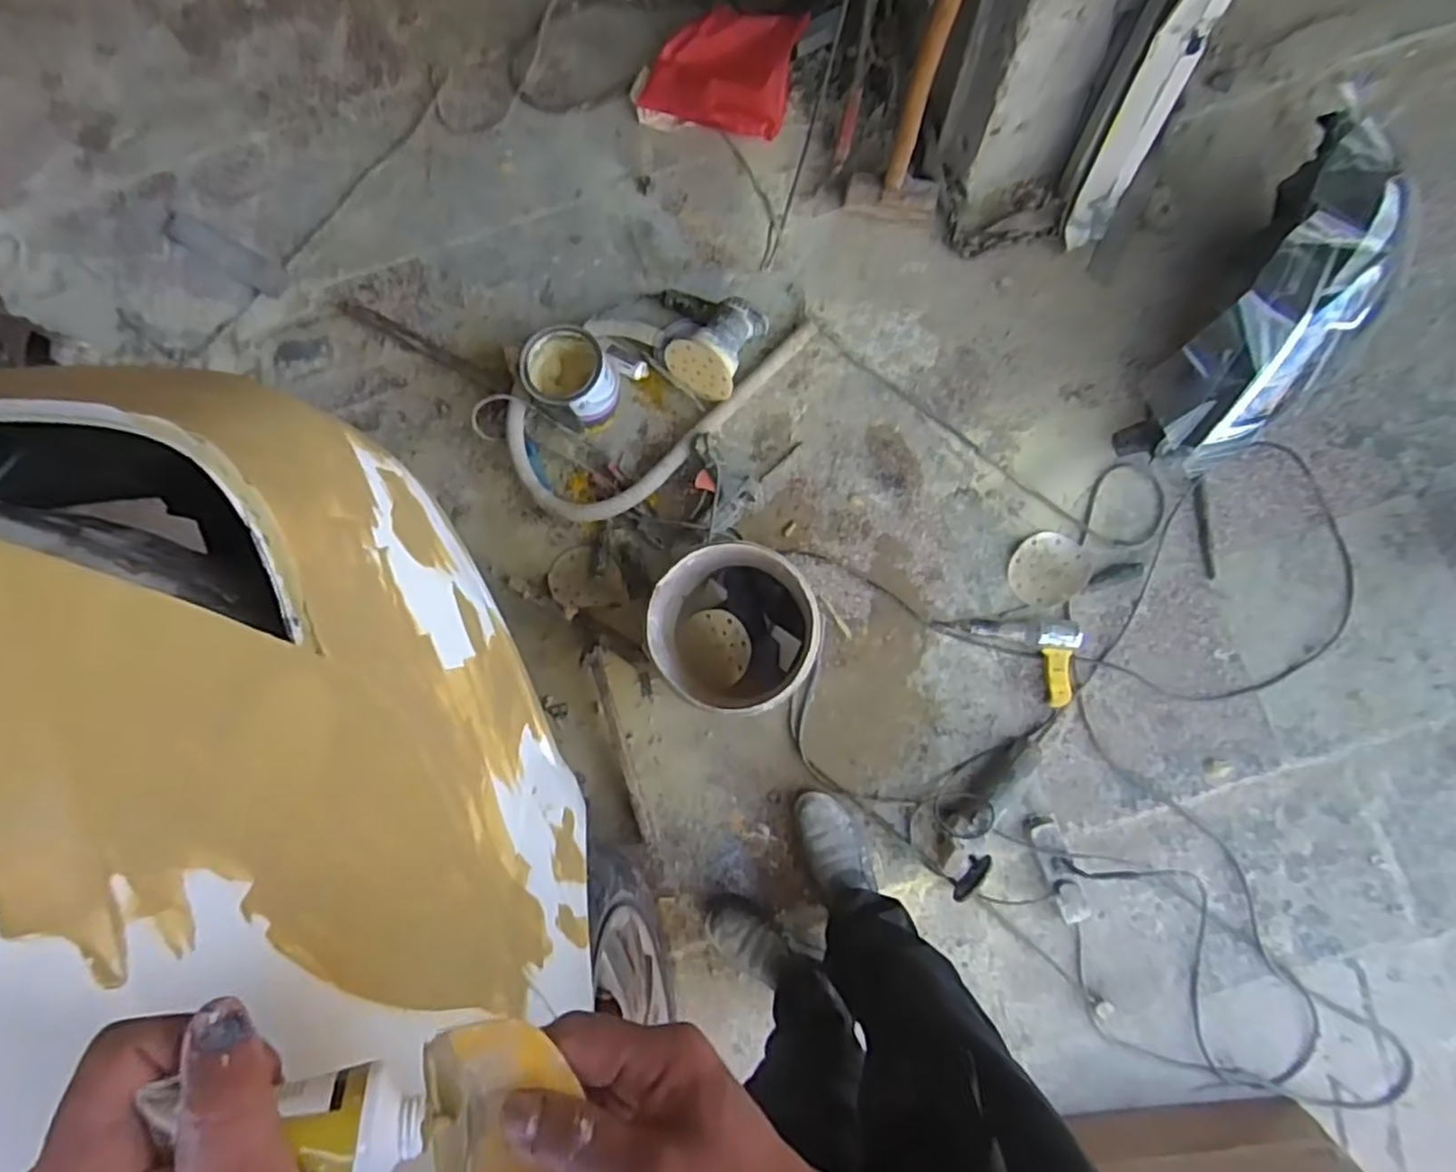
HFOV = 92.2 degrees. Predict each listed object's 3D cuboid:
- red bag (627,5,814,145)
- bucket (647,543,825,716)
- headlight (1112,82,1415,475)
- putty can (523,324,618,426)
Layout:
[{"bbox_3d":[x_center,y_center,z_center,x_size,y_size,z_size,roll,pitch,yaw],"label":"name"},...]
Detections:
[{"bbox_3d":[-0.017,-1.051,1.411,0.315,0.108,0.255,20,84,7],"label":"red bag"},{"bbox_3d":[0.013,0.078,1.155,0.249,0.209,0.256,-1,82,4],"label":"bucket"},{"bbox_3d":[0.981,-0.468,1.200,0.293,0.227,0.619,32,86,8],"label":"headlight"},{"bbox_3d":[-0.293,-0.388,1.311,0.158,0.132,0.145,22,85,7],"label":"putty can"}]

